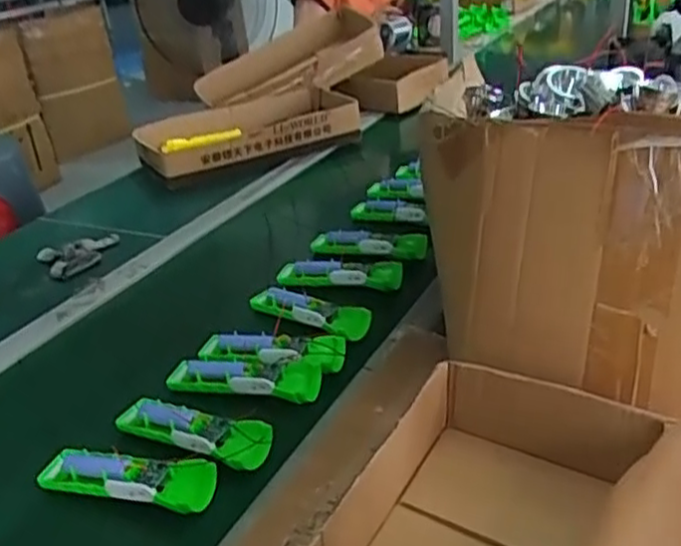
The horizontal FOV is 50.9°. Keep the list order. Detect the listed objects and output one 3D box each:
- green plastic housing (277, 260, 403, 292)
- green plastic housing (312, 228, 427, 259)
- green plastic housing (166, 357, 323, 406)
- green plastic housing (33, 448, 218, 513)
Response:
[{"bbox_3d":[-0.002,-0.001,0.891,0.152,0.033,0.035,7,30,18],"label":"green plastic housing"},{"bbox_3d":[0.035,-0.038,0.952,0.154,0.041,0.025,6,29,17],"label":"green plastic housing"},{"bbox_3d":[-0.099,0.108,0.728,0.149,0.032,0.048,4,29,13],"label":"green plastic housing"},{"bbox_3d":[-0.184,0.173,0.613,0.158,0.022,0.045,3,29,12],"label":"green plastic housing"}]

